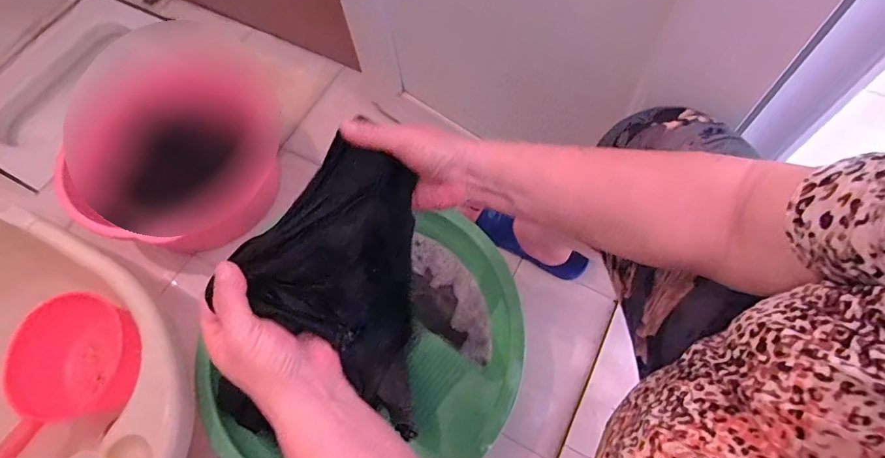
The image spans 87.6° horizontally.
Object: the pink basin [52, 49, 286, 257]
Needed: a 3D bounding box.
[{"bbox_3d":[-0.559,-0.142,0.970,0.417,0.174,0.388,-34,66,-12],"label":"pink basin"}]

